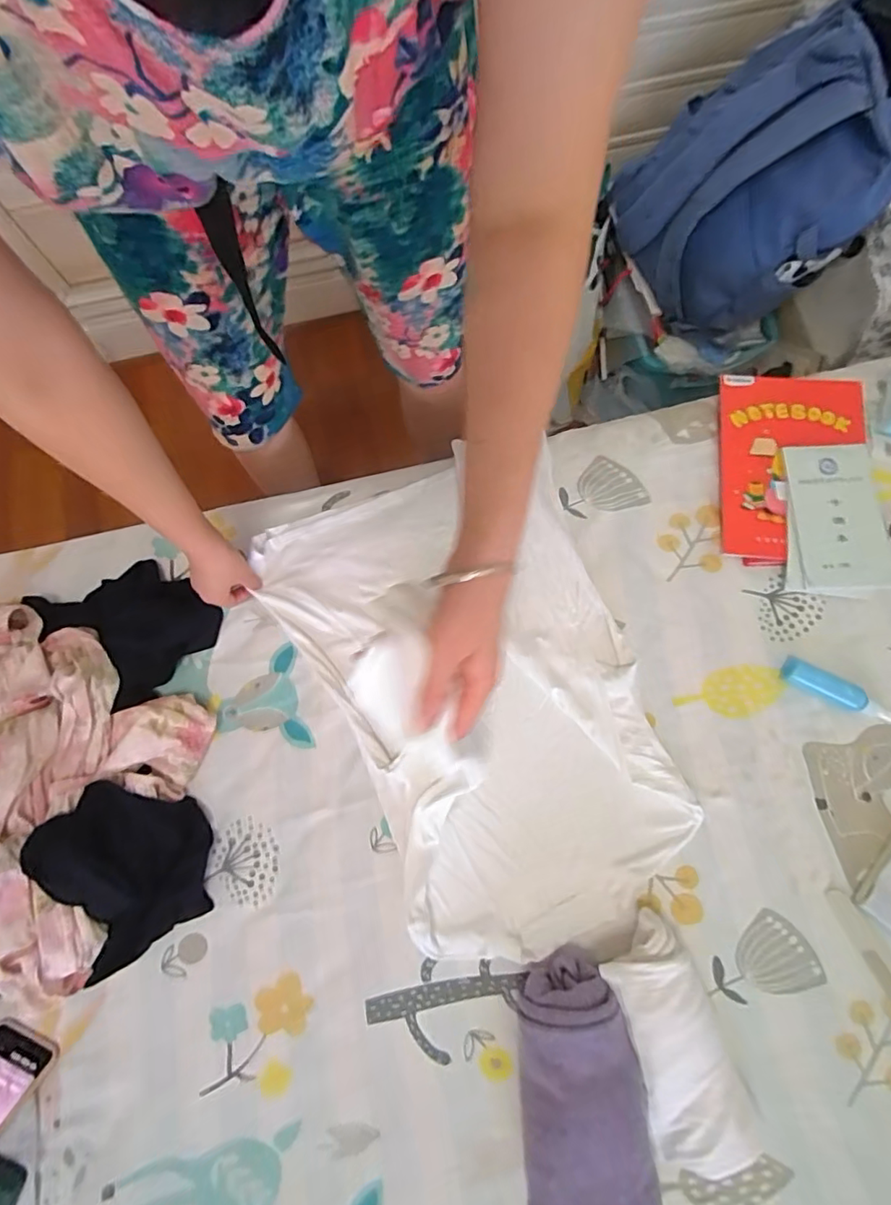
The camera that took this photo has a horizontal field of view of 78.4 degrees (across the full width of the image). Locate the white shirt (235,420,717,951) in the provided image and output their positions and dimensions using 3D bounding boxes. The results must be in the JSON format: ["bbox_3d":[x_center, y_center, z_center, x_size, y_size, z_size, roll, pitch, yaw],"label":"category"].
[{"bbox_3d":[0.031,0.108,0.656,0.388,0.048,0.575,-19,76,-3],"label":"white shirt"}]

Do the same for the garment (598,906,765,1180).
[{"bbox_3d":[0.232,0.440,0.545,0.096,0.065,0.221,-16,76,-3],"label":"garment"}]

